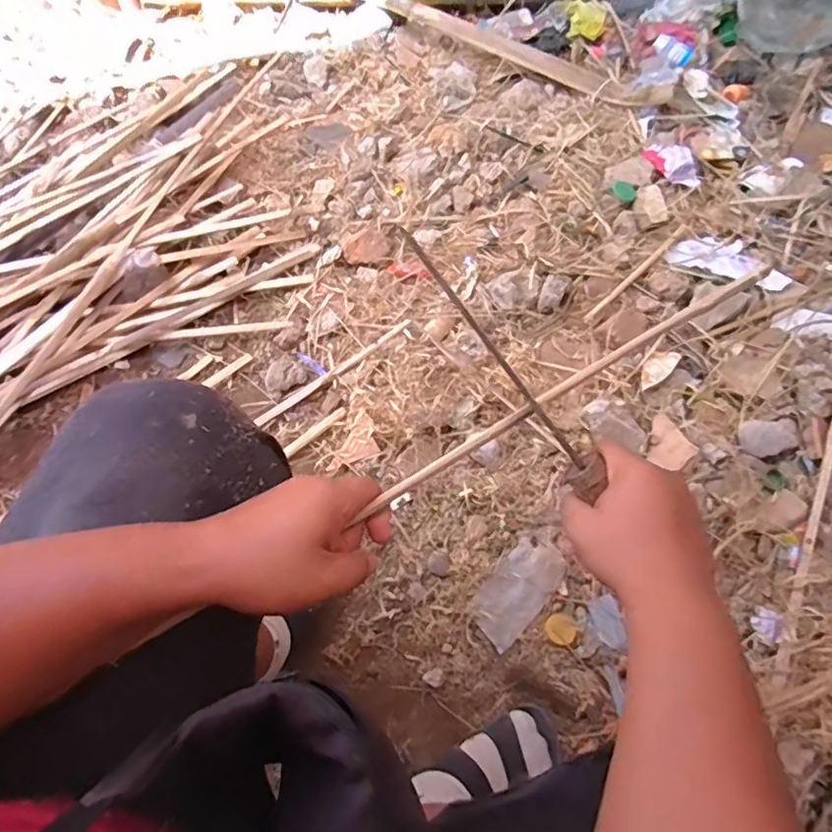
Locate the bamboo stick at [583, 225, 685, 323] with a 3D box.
[{"bbox_3d":[0.360,-0.235,0.924,0.264,0.004,0.014,-42,74,-17],"label":"bamboo stick"}]

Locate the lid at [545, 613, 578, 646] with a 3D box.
[{"bbox_3d":[0.189,0.278,0.743,0.038,0.009,0.037,1,66,-3],"label":"lid"}]

